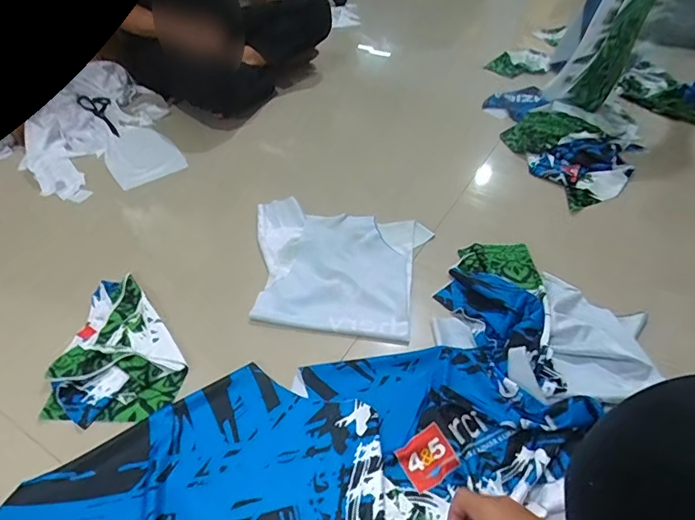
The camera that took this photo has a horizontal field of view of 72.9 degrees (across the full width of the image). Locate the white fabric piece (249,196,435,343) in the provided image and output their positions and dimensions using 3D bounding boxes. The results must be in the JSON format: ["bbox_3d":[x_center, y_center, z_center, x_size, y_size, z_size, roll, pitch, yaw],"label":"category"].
[{"bbox_3d":[-0.035,0.003,0.892,0.333,0.029,0.300,10,45,8],"label":"white fabric piece"}]

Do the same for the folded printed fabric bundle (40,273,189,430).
[{"bbox_3d":[-0.377,0.136,0.738,0.181,0.032,0.271,-23,49,-23],"label":"folded printed fabric bundle"}]

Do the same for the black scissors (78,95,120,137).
[{"bbox_3d":[-0.671,-0.386,1.267,0.081,0.009,0.193,-13,56,-24],"label":"black scissors"}]

